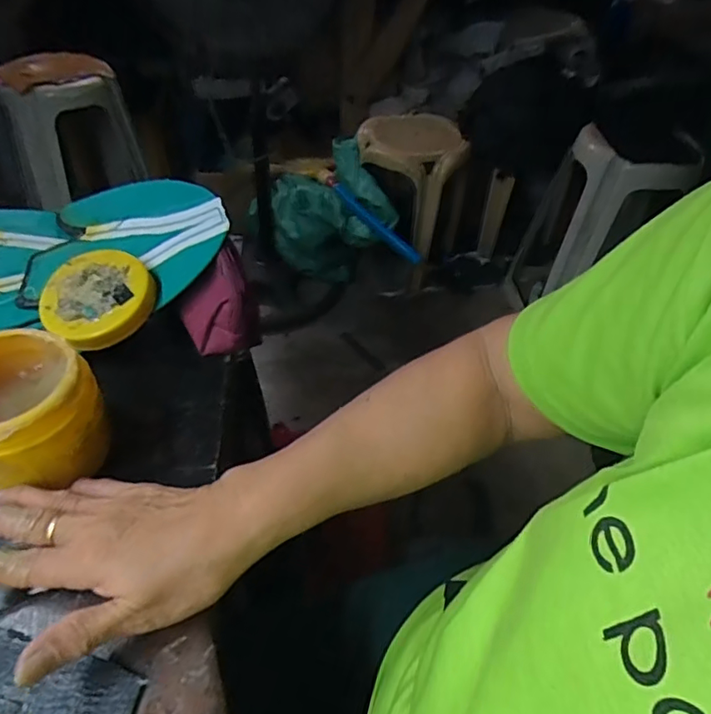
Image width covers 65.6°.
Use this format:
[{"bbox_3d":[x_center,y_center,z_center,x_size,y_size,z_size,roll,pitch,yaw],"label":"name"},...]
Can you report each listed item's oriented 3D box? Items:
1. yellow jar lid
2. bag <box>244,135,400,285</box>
[{"bbox_3d":[-0.220,-0.051,0.469,0.090,0.018,0.089,-1,66,2],"label":"yellow jar lid"},{"bbox_3d":[-0.075,-0.378,1.631,0.416,0.361,0.211,21,47,18],"label":"bag"}]

